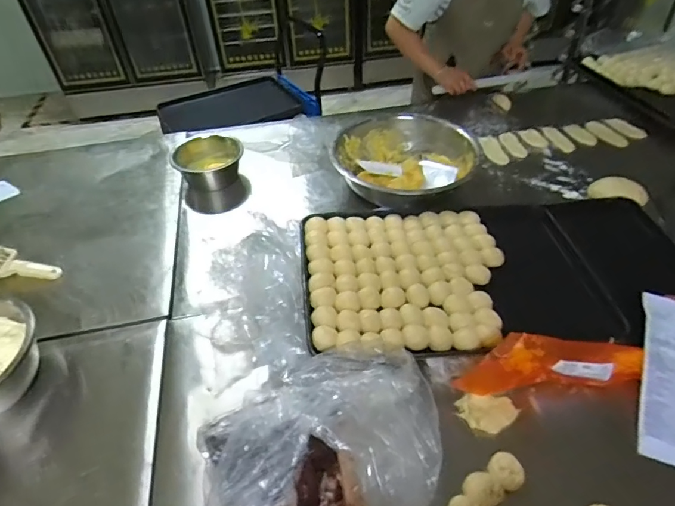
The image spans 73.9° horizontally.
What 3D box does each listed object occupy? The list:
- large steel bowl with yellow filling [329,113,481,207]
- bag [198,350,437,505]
[{"bbox_3d":[0.155,-0.251,1.193,0.329,0.118,0.339,-1,44,1],"label":"large steel bowl with yellow filling"},{"bbox_3d":[-0.001,0.329,0.623,0.356,0.104,0.399,-11,45,-9],"label":"bag"}]

